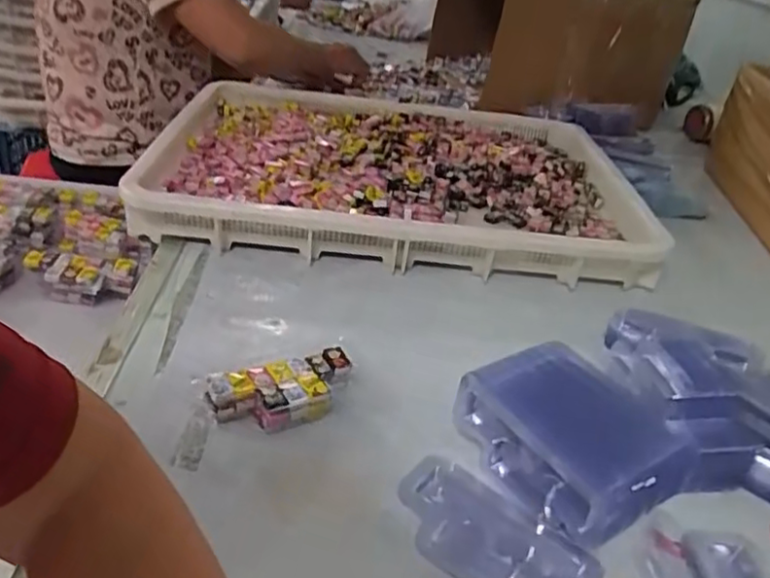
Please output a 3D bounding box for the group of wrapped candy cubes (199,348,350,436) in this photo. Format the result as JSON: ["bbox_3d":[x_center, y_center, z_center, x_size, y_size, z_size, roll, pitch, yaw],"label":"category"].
[{"bbox_3d":[-0.079,0.084,0.523,0.114,0.031,0.052,-12,37,-28],"label":"group of wrapped candy cubes"}]

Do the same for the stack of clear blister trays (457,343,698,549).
[{"bbox_3d":[0.137,0.110,0.482,0.109,0.067,0.137,-17,40,-34],"label":"stack of clear blister trays"}]

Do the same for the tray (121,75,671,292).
[{"bbox_3d":[0.019,-0.169,0.924,0.636,0.067,0.493,6,32,-1],"label":"tray"}]

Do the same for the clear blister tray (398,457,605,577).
[{"bbox_3d":[0.070,0.167,0.439,0.137,0.009,0.077,26,37,27],"label":"clear blister tray"}]

